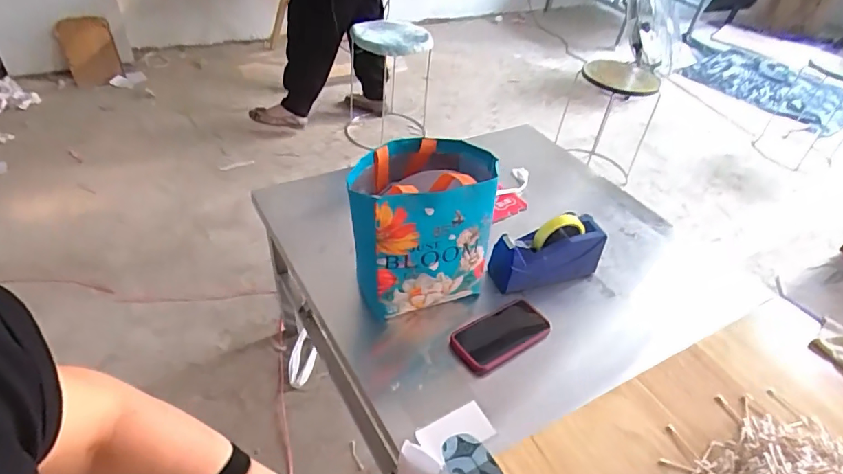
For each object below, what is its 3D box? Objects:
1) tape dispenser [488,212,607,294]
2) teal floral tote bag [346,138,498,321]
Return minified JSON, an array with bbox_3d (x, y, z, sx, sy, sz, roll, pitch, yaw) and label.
[{"bbox_3d":[0.239,0.031,0.945,0.214,0.130,0.074,-12,43,-20],"label":"tape dispenser"},{"bbox_3d":[-0.006,-0.020,0.856,0.235,0.228,0.189,-2,41,-10],"label":"teal floral tote bag"}]

